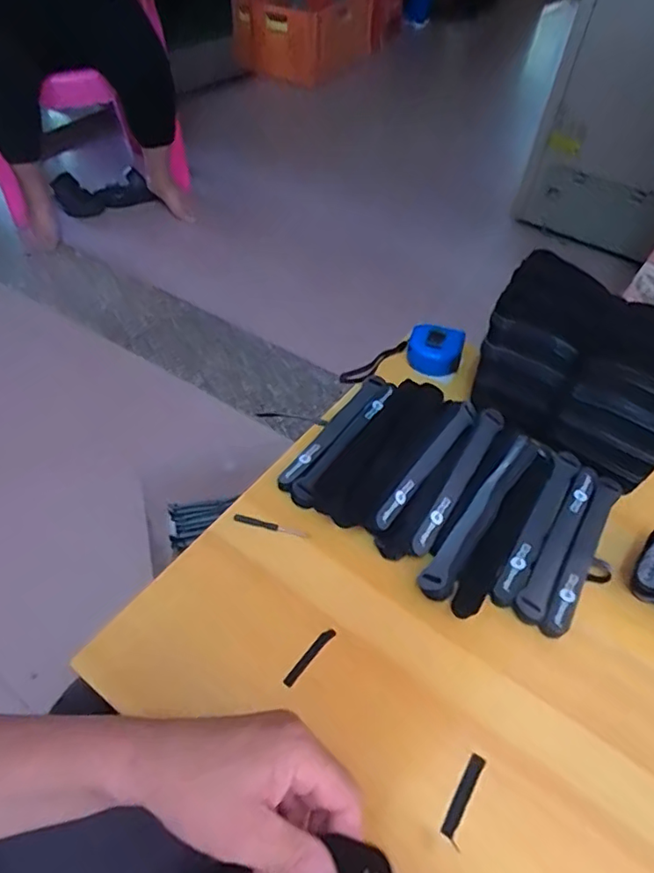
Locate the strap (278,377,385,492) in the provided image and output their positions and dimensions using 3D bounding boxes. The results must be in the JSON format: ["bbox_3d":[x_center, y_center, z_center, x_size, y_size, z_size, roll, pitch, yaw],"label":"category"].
[{"bbox_3d":[0.010,-0.009,0.647,0.024,0.013,0.198,27,53,19],"label":"strap"}]

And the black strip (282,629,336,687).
[{"bbox_3d":[-0.015,0.190,0.491,0.009,0.004,0.061,33,55,23],"label":"black strip"}]

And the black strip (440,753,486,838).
[{"bbox_3d":[0.103,0.270,0.430,0.010,0.004,0.062,28,50,22],"label":"black strip"}]

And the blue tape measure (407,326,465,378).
[{"bbox_3d":[0.138,-0.111,0.726,0.070,0.040,0.053,9,49,4],"label":"blue tape measure"}]

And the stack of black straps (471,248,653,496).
[{"bbox_3d":[0.273,-0.075,0.603,0.211,0.158,0.107,31,55,22],"label":"stack of black straps"}]

